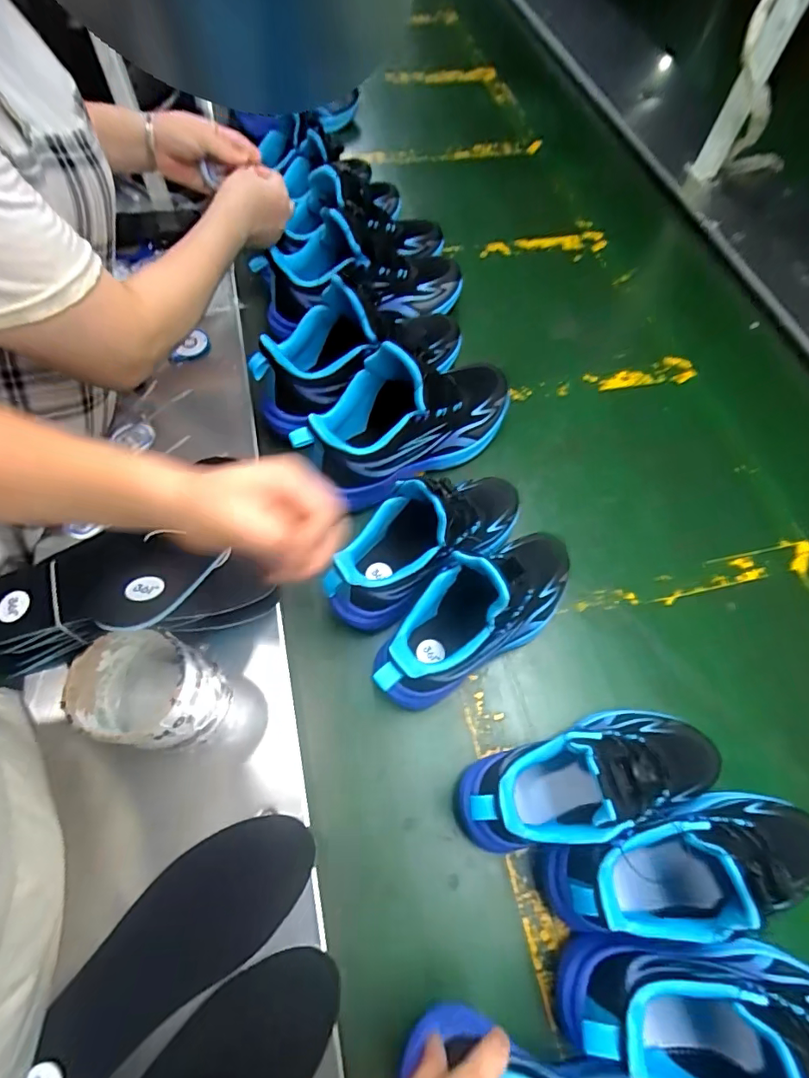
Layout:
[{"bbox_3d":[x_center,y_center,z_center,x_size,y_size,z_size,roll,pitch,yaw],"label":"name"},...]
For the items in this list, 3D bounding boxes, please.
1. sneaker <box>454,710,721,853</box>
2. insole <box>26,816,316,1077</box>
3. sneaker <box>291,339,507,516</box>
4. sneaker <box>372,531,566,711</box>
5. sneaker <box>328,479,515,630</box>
[{"bbox_3d":[0.160,0.194,0.411,0.227,0.134,0.082,-14,67,-8],"label":"sneaker"},{"bbox_3d":[-0.178,0.307,0.373,0.242,0.011,0.083,-37,72,-17],"label":"insole"},{"bbox_3d":[0.015,-0.136,0.558,0.255,0.158,0.096,-31,70,-15],"label":"sneaker"},{"bbox_3d":[0.070,0.068,0.467,0.228,0.138,0.085,-30,70,-15],"label":"sneaker"},{"bbox_3d":[0.026,-0.010,0.489,0.230,0.112,0.082,-32,70,-15],"label":"sneaker"}]

